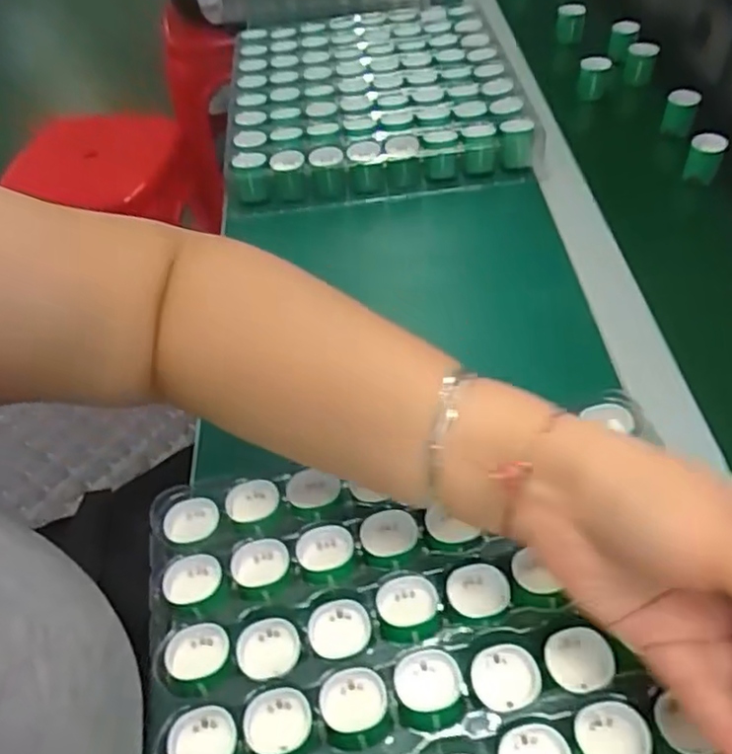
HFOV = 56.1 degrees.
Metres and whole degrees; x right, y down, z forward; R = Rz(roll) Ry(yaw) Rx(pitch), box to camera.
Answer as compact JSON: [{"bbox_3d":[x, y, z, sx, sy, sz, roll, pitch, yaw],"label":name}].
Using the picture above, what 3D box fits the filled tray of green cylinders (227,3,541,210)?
[{"bbox_3d":[0.005,-0.310,0.731,0.304,0.041,0.332,-6,49,1],"label":"filled tray of green cylinders"}]

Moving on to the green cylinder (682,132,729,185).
[{"bbox_3d":[0.307,-0.197,0.623,0.030,0.042,0.028,18,54,20],"label":"green cylinder"}]

